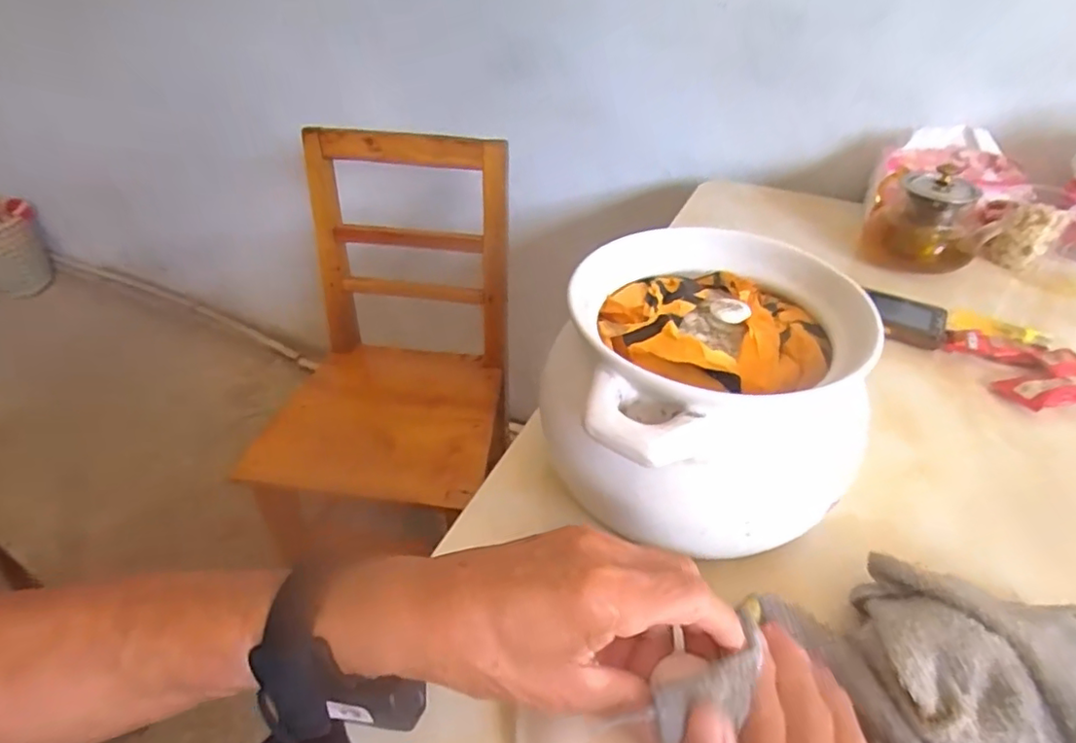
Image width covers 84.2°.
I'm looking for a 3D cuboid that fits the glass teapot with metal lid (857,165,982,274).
[{"bbox_3d":[0.416,-0.163,0.648,0.101,0.102,0.097,21,44,22],"label":"glass teapot with metal lid"}]

